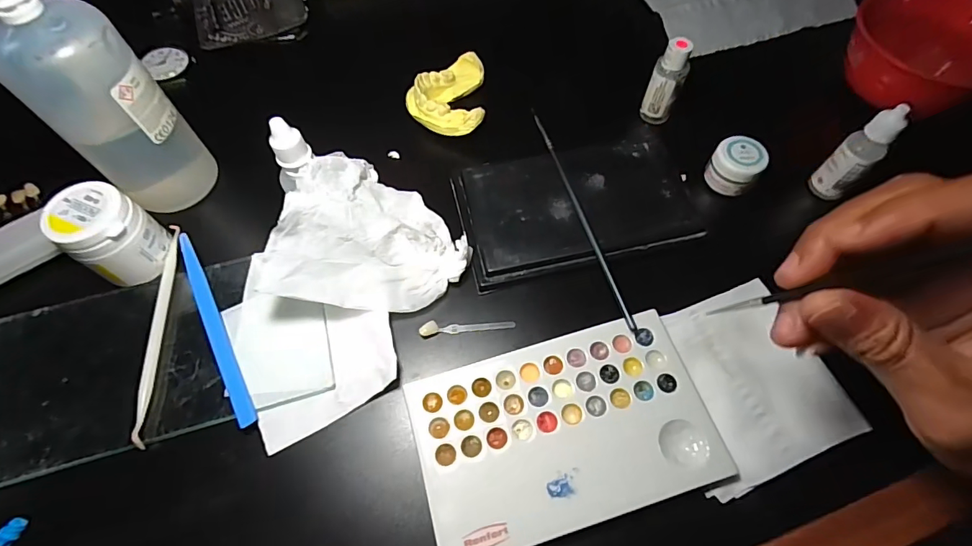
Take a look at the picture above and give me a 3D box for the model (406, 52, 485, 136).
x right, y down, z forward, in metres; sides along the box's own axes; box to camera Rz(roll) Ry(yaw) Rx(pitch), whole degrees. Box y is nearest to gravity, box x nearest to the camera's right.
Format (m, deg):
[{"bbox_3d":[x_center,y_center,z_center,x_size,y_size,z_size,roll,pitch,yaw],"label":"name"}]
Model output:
[{"bbox_3d":[-0.031,-0.135,0.352,0.057,0.022,0.074,-1,63,0],"label":"model"}]

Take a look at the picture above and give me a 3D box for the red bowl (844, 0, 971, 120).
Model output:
[{"bbox_3d":[0.311,-0.155,0.325,0.080,0.053,0.098,-30,66,-14],"label":"red bowl"}]

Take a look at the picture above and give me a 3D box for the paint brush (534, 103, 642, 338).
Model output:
[{"bbox_3d":[0.061,-0.041,0.298,0.006,0.007,0.172,-15,63,-7],"label":"paint brush"}]

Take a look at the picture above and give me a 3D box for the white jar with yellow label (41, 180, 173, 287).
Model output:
[{"bbox_3d":[-0.222,-0.022,0.274,0.042,0.051,0.042,0,63,1],"label":"white jar with yellow label"}]

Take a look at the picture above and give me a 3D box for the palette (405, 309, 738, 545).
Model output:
[{"bbox_3d":[0.041,0.081,0.242,0.149,0.008,0.092,-15,63,-7],"label":"palette"}]

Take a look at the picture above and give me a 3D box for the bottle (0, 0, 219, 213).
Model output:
[{"bbox_3d":[-0.217,-0.096,0.263,0.055,0.145,0.051,2,63,2],"label":"bottle"}]

